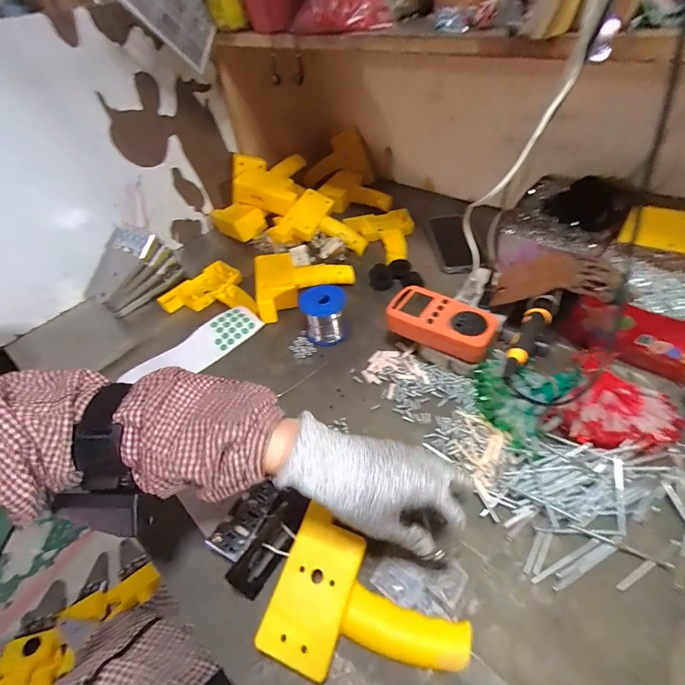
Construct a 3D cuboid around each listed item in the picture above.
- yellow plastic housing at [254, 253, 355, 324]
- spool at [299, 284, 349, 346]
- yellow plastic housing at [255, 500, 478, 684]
[{"bbox_3d":[-0.077,-0.110,0.570,0.167,0.045,0.116,-26,51,-15],"label":"yellow plastic housing"},{"bbox_3d":[-0.025,-0.041,0.491,0.064,0.063,0.059,-10,49,-2],"label":"spool"},{"bbox_3d":[0.021,0.218,0.274,0.152,0.025,0.100,14,52,18],"label":"yellow plastic housing"}]

